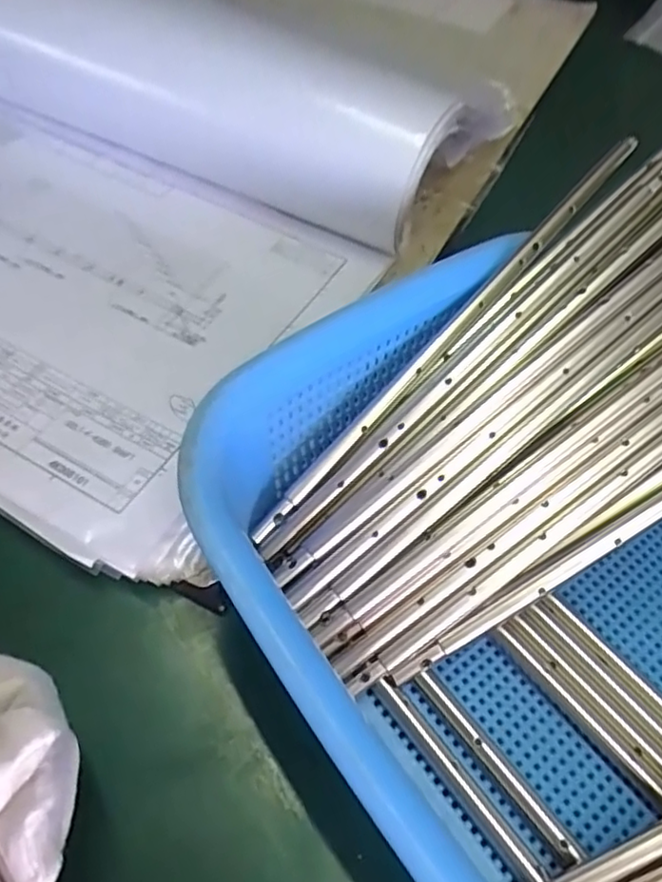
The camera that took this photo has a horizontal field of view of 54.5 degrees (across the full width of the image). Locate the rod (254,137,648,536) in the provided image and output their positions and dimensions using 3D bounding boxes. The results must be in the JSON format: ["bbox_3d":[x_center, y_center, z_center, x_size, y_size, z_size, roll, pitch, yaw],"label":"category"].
[{"bbox_3d":[0.046,-0.041,0.247,0.008,0.005,0.212,41,83,22],"label":"rod"}]

